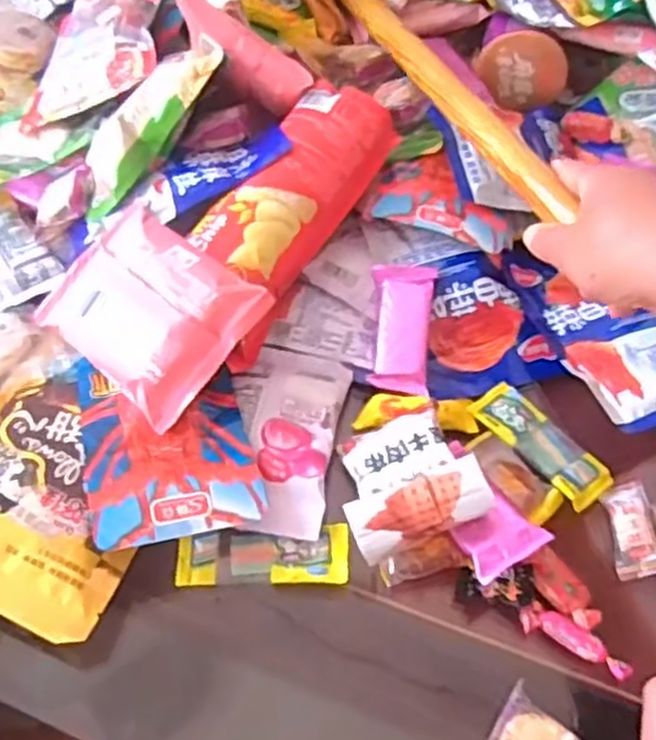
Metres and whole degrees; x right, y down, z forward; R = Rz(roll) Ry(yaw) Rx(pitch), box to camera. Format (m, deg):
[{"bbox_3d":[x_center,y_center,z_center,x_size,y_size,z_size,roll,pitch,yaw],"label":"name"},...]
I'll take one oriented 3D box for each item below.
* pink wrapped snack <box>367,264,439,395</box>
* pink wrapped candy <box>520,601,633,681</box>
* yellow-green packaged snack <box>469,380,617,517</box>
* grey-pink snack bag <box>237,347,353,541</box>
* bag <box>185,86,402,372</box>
[{"bbox_3d":[0.051,-0.030,0.517,0.041,0.016,0.095,5,68,3],"label":"pink wrapped snack"},{"bbox_3d":[0.137,0.149,0.411,0.060,0.008,0.017,26,57,18],"label":"pink wrapped candy"},{"bbox_3d":[0.139,0.047,0.486,0.037,0.007,0.098,-31,60,-22],"label":"yellow-green packaged snack"},{"bbox_3d":[-0.021,0.043,0.481,0.057,0.013,0.132,5,53,3],"label":"grey-pink snack bag"},{"bbox_3d":[-0.034,-0.107,0.516,0.075,0.046,0.211,27,76,18],"label":"bag"}]

